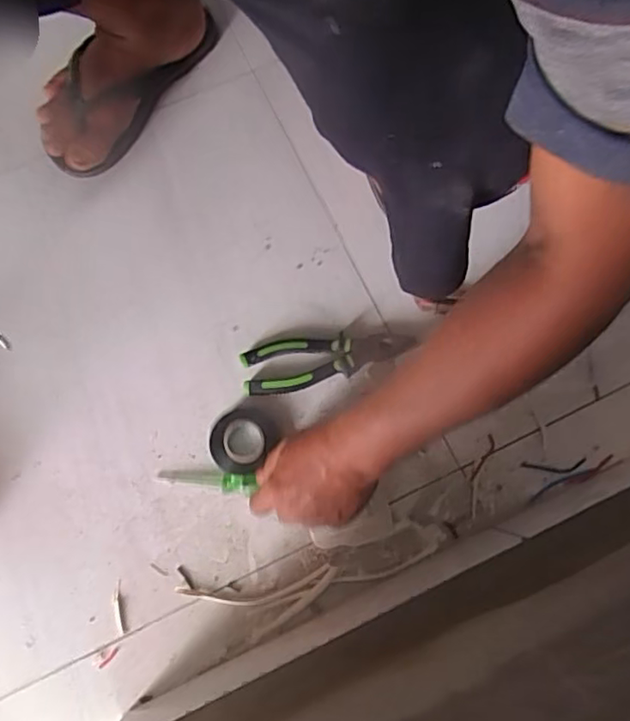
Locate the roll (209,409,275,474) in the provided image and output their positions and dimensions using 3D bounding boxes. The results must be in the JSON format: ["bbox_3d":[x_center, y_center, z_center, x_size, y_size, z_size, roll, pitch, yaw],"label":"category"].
[{"bbox_3d":[-0.075,0.080,0.575,0.055,0.019,0.061,30,80,5],"label":"roll"}]

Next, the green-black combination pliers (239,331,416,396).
[{"bbox_3d":[0.009,-0.001,0.591,0.165,0.024,0.052,-9,79,-3],"label":"green-black combination pliers"}]

